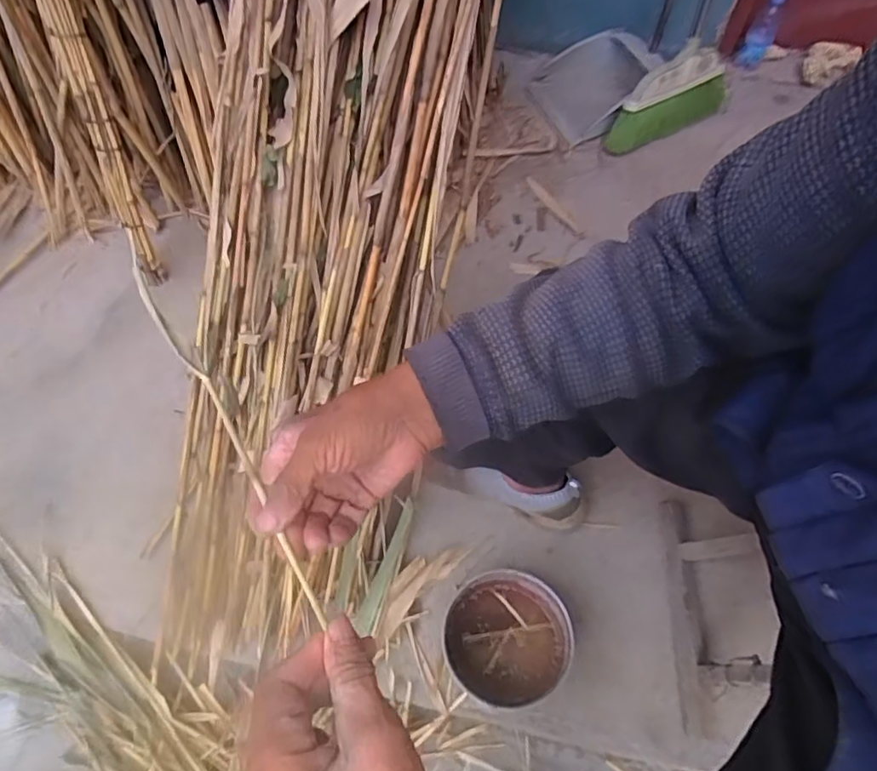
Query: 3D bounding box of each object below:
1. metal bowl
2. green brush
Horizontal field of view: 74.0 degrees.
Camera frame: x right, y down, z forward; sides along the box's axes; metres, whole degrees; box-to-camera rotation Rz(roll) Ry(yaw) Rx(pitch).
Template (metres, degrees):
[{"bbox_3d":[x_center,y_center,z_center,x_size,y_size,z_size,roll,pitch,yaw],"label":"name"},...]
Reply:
[{"bbox_3d":[0.088,0.331,0.762,0.157,0.079,0.153,1,59,-1],"label":"metal bowl"},{"bbox_3d":[0.512,-0.624,1.270,0.315,0.162,0.068,-24,63,-15],"label":"green brush"}]

